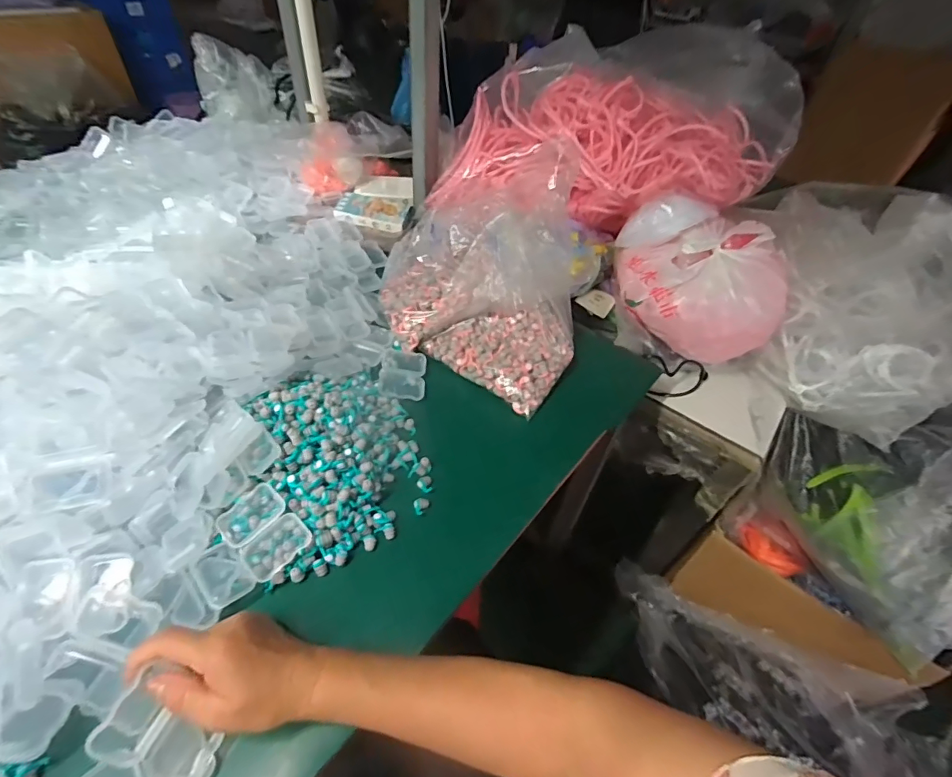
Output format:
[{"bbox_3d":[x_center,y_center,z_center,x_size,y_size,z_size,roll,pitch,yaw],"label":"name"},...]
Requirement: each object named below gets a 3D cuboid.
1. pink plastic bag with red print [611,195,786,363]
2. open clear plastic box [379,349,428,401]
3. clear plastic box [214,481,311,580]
[{"bbox_3d":[0.334,-0.167,0.692,0.256,0.161,0.181,33,51,23],"label":"pink plastic bag with red print"},{"bbox_3d":[-0.093,-0.016,0.585,0.057,0.016,0.079,2,46,-5],"label":"open clear plastic box"},{"bbox_3d":[-0.193,0.130,0.419,0.073,0.029,0.055,35,52,24],"label":"clear plastic box"}]

